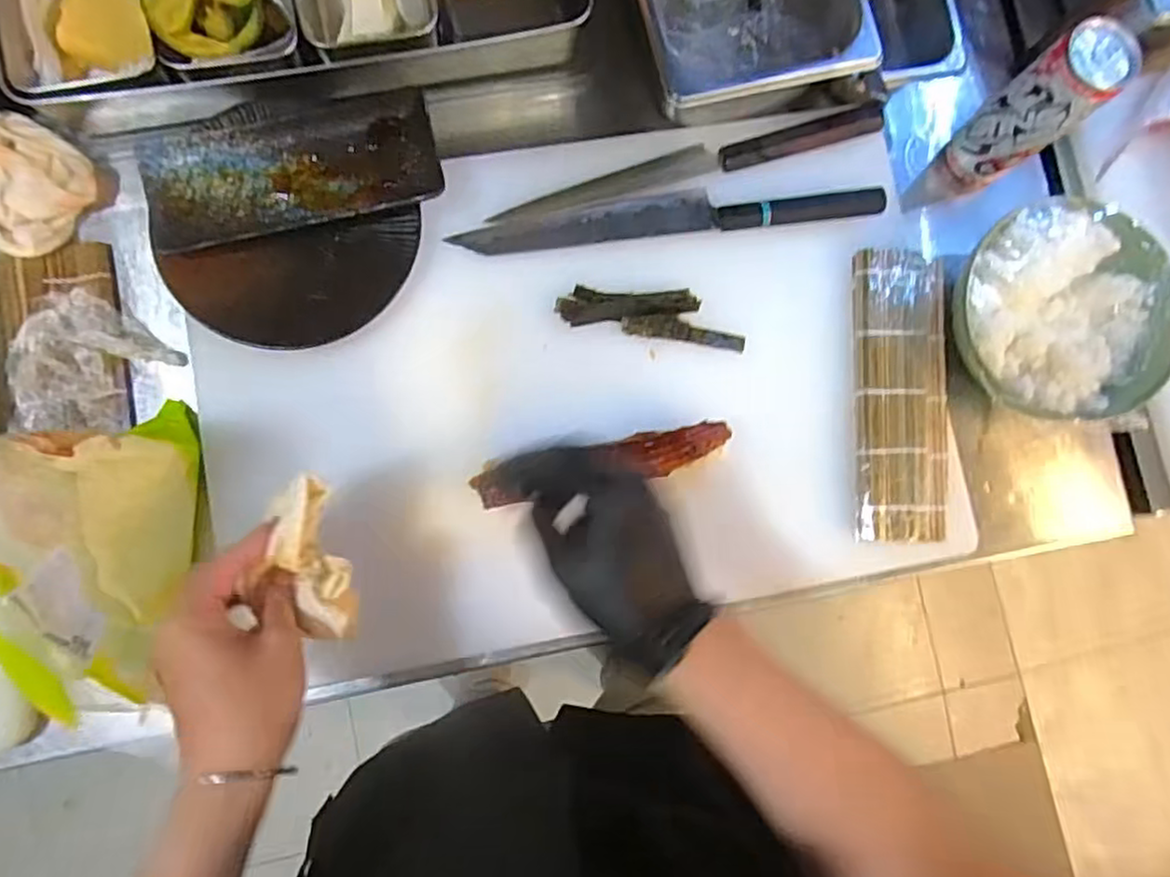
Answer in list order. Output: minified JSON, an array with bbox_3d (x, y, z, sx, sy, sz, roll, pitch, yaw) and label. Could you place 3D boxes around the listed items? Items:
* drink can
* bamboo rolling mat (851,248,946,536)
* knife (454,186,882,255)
[{"bbox_3d":[0.356,-0.261,0.555,0.055,0.151,0.057,0,84,-4],"label":"drink can"},{"bbox_3d":[0.259,-0.036,0.559,0.077,0.015,0.236,1,84,-4],"label":"bamboo rolling mat"},{"bbox_3d":[0.071,-0.186,0.568,0.347,0.019,0.039,-6,85,-5],"label":"knife"}]

